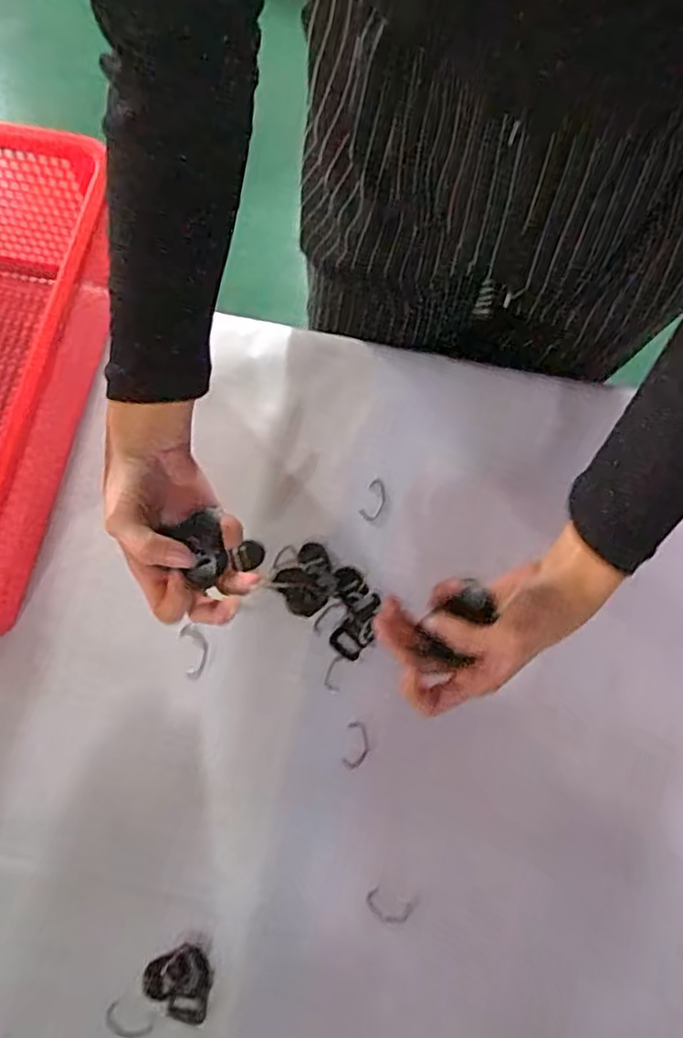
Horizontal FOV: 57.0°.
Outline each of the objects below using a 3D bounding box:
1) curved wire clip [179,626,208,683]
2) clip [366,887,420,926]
[{"bbox_3d":[-0.111,0.100,0.474,0.020,0.005,0.040,-13,75,-4],"label":"curved wire clip"},{"bbox_3d":[0.034,0.268,0.433,0.035,0.004,0.020,15,75,4],"label":"clip"}]

